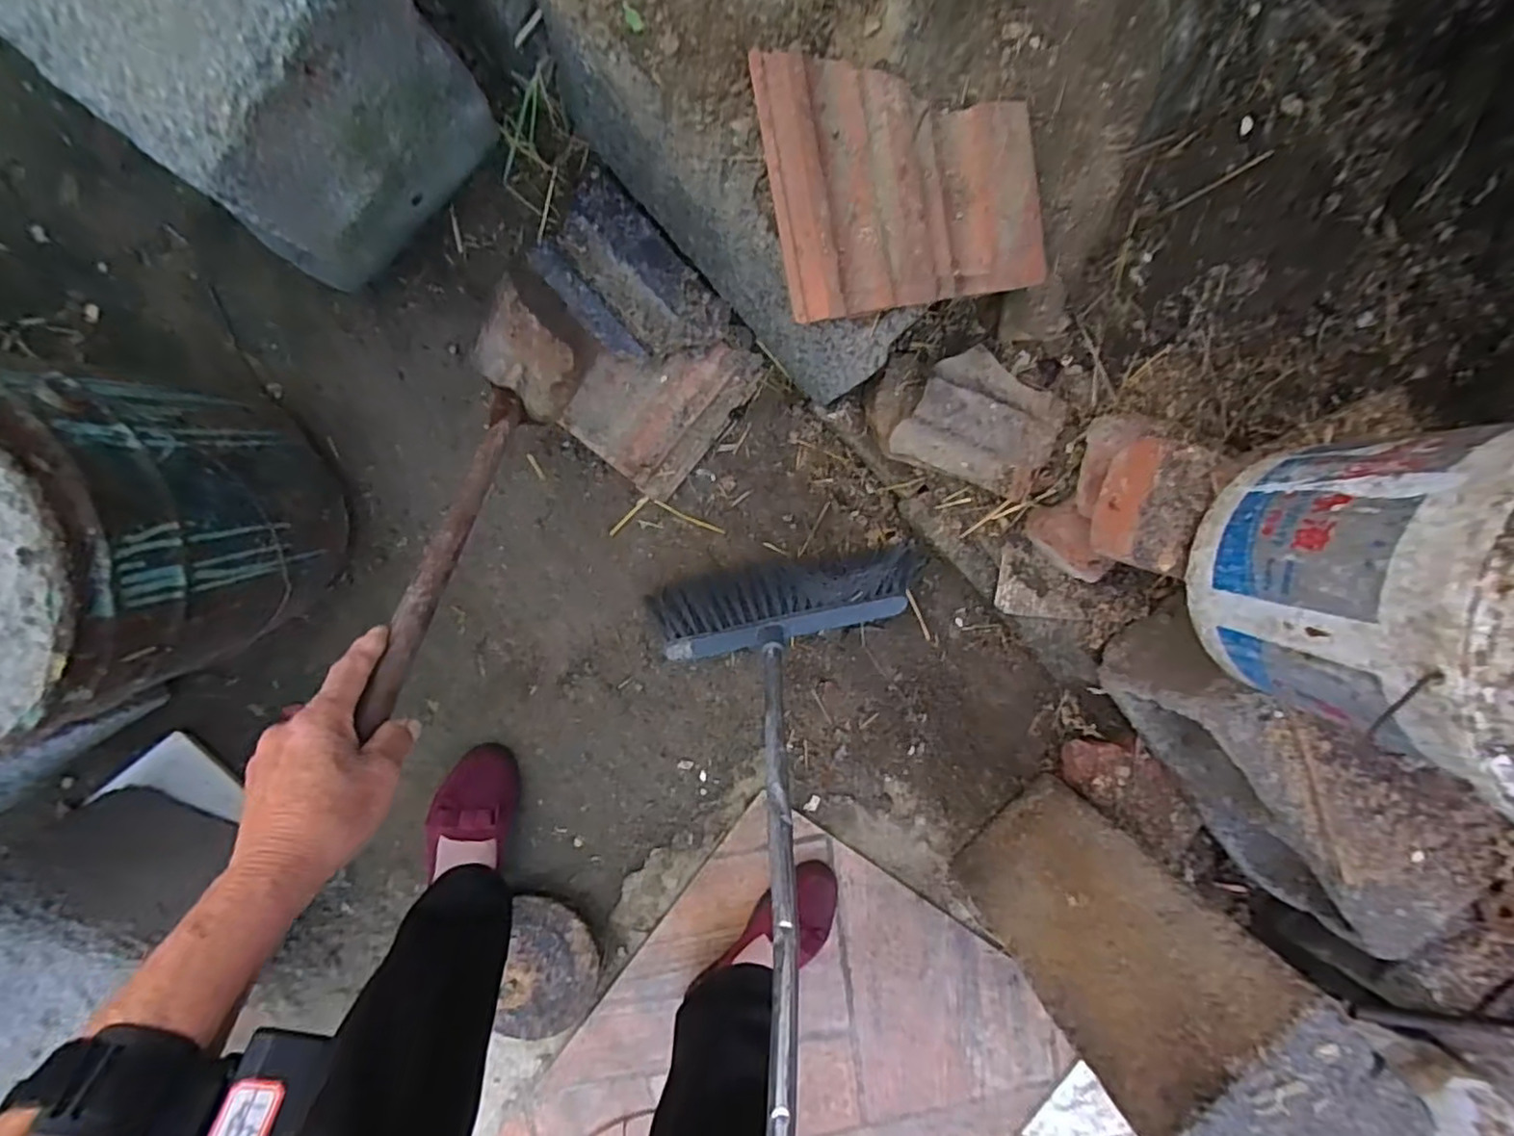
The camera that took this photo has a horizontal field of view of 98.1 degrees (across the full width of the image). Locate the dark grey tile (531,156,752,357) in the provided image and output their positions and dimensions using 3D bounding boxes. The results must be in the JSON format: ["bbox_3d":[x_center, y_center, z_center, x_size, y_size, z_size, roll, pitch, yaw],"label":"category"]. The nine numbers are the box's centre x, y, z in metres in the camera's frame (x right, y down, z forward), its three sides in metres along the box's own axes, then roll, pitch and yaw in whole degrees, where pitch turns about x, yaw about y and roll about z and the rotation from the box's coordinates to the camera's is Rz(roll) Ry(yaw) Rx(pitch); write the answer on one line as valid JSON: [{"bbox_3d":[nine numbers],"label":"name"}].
[{"bbox_3d":[-0.134,-0.304,0.713,0.126,0.025,0.233,-43,99,-1],"label":"dark grey tile"}]

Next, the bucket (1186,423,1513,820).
[{"bbox_3d":[0.506,0.027,0.463,0.254,0.255,0.245,-1,96,-7],"label":"bucket"}]

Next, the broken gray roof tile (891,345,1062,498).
[{"bbox_3d":[0.228,-0.154,0.677,0.153,0.044,0.121,20,94,-8],"label":"broken gray roof tile"}]

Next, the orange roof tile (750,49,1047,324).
[{"bbox_3d":[0.115,-0.305,0.519,0.207,0.032,0.187,-11,95,-6],"label":"orange roof tile"}]

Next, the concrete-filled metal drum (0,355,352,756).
[{"bbox_3d":[-0.566,-0.014,0.549,0.269,0.338,0.277,0,96,-7],"label":"concrete-filled metal drum"}]

